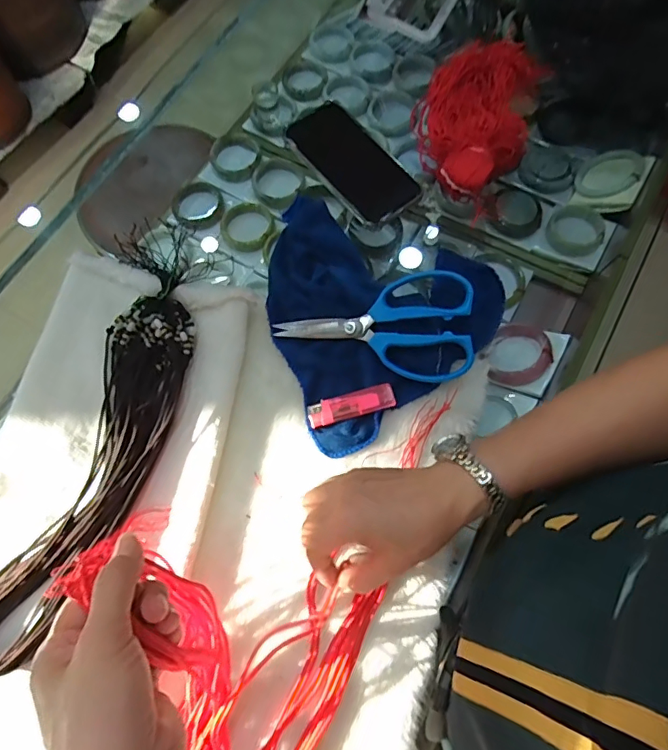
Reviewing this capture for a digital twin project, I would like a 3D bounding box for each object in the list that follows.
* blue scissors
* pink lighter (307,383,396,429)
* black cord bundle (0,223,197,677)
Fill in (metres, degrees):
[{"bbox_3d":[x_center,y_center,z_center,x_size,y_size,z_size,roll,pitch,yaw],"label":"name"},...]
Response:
[{"bbox_3d":[0.037,-0.043,0.469,0.180,0.010,0.101,-3,90,9],"label":"blue scissors"},{"bbox_3d":[0.016,0.027,0.454,0.078,0.014,0.023,-14,73,-6],"label":"pink lighter"},{"bbox_3d":[-0.200,0.049,0.435,0.113,0.043,0.380,12,72,2],"label":"black cord bundle"}]

